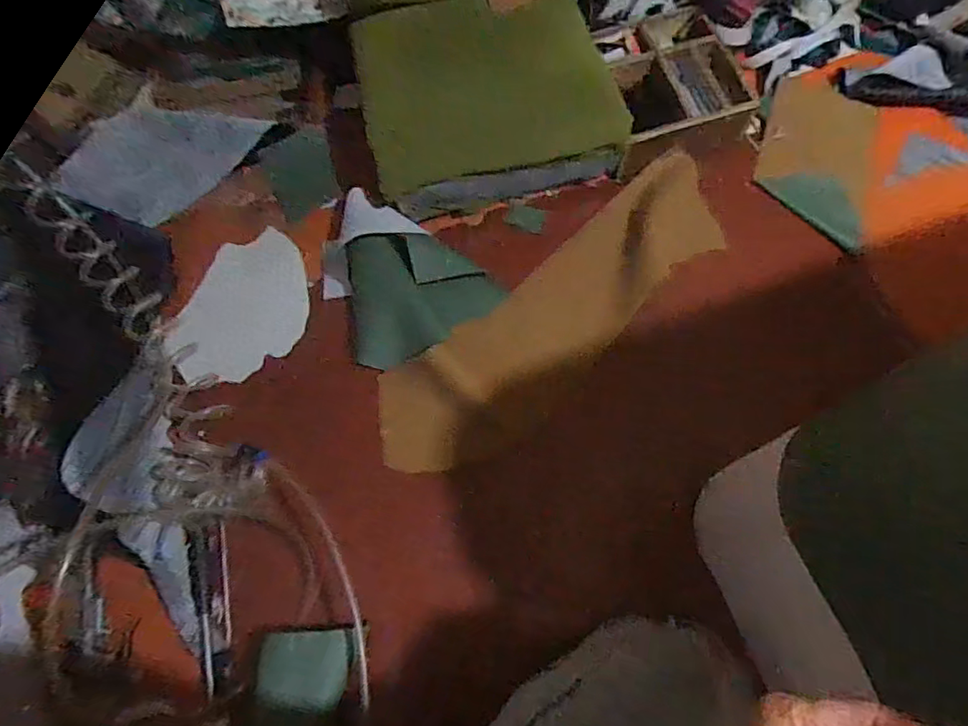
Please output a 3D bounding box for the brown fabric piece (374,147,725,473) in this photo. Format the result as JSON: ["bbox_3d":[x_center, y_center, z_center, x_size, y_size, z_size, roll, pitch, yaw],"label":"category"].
[{"bbox_3d":[0.110,-0.073,0.817,0.624,0.042,0.171,-39,72,-11],"label":"brown fabric piece"}]

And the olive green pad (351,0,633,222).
[{"bbox_3d":[0.021,-0.382,0.827,0.376,0.041,0.273,-15,106,-8],"label":"olive green pad"}]

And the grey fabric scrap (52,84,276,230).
[{"bbox_3d":[-0.499,-0.330,0.897,0.047,0.161,0.349,-4,48,32],"label":"grey fabric scrap"}]

